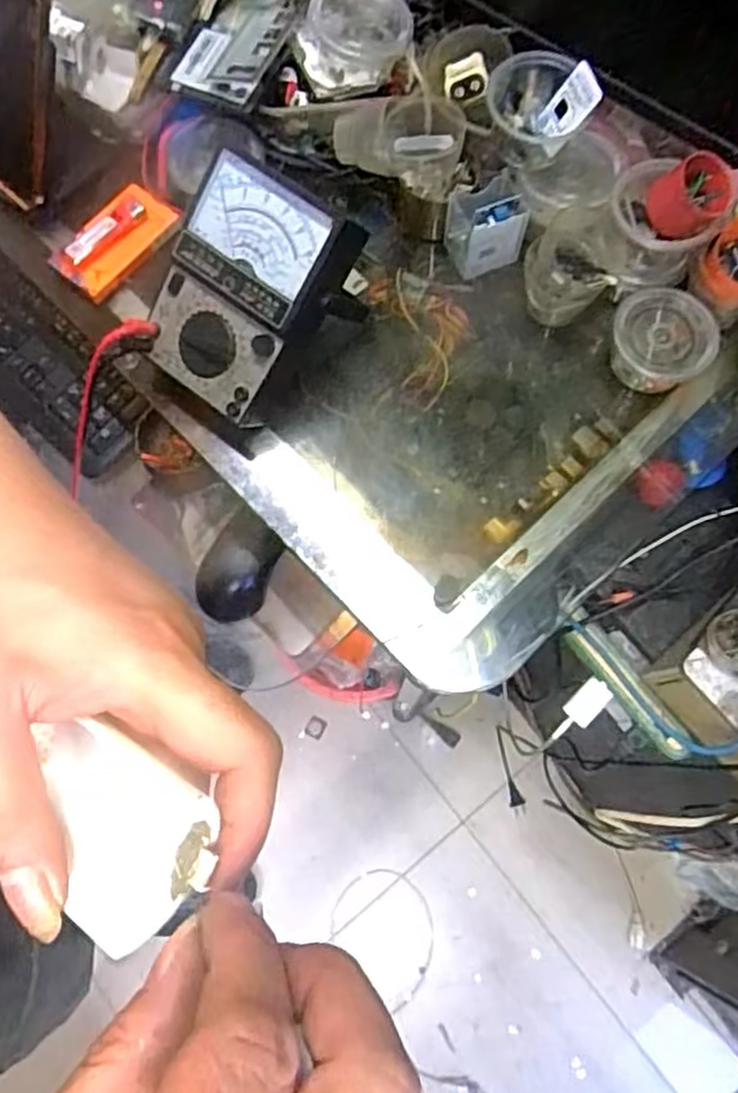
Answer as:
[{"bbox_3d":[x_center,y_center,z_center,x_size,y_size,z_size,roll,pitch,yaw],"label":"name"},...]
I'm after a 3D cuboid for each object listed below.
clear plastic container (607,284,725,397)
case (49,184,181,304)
[{"bbox_3d":[0.225,-0.159,0.576,0.074,0.045,0.066,16,74,6],"label":"clear plastic container"},{"bbox_3d":[-0.210,-0.253,0.614,0.058,0.026,0.102,44,80,-4],"label":"case"}]

